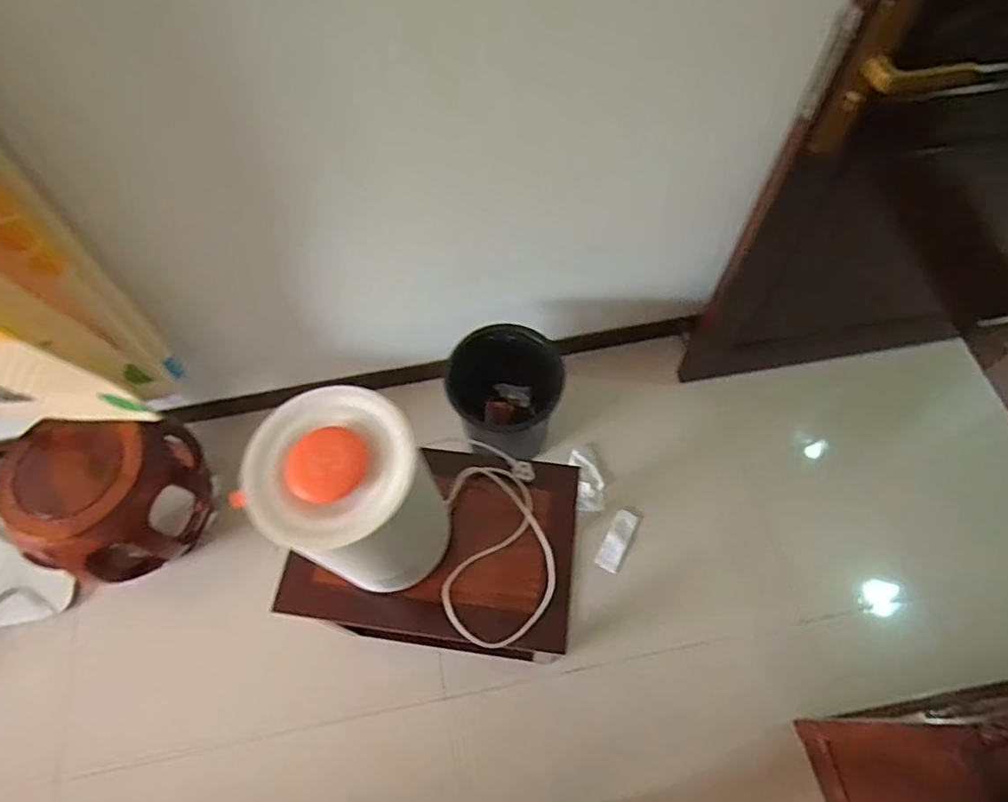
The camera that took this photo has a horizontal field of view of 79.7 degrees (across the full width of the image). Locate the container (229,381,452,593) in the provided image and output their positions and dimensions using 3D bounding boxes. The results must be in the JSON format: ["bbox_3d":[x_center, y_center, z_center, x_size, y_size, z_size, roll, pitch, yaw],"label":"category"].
[{"bbox_3d":[-0.192,0.129,0.828,0.192,0.302,0.175,-1,63,1],"label":"container"}]

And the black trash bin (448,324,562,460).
[{"bbox_3d":[-0.014,-0.024,1.439,0.271,0.245,0.234,20,65,11],"label":"black trash bin"}]

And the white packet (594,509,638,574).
[{"bbox_3d":[0.258,0.318,1.376,0.052,0.007,0.142,25,66,14],"label":"white packet"}]

